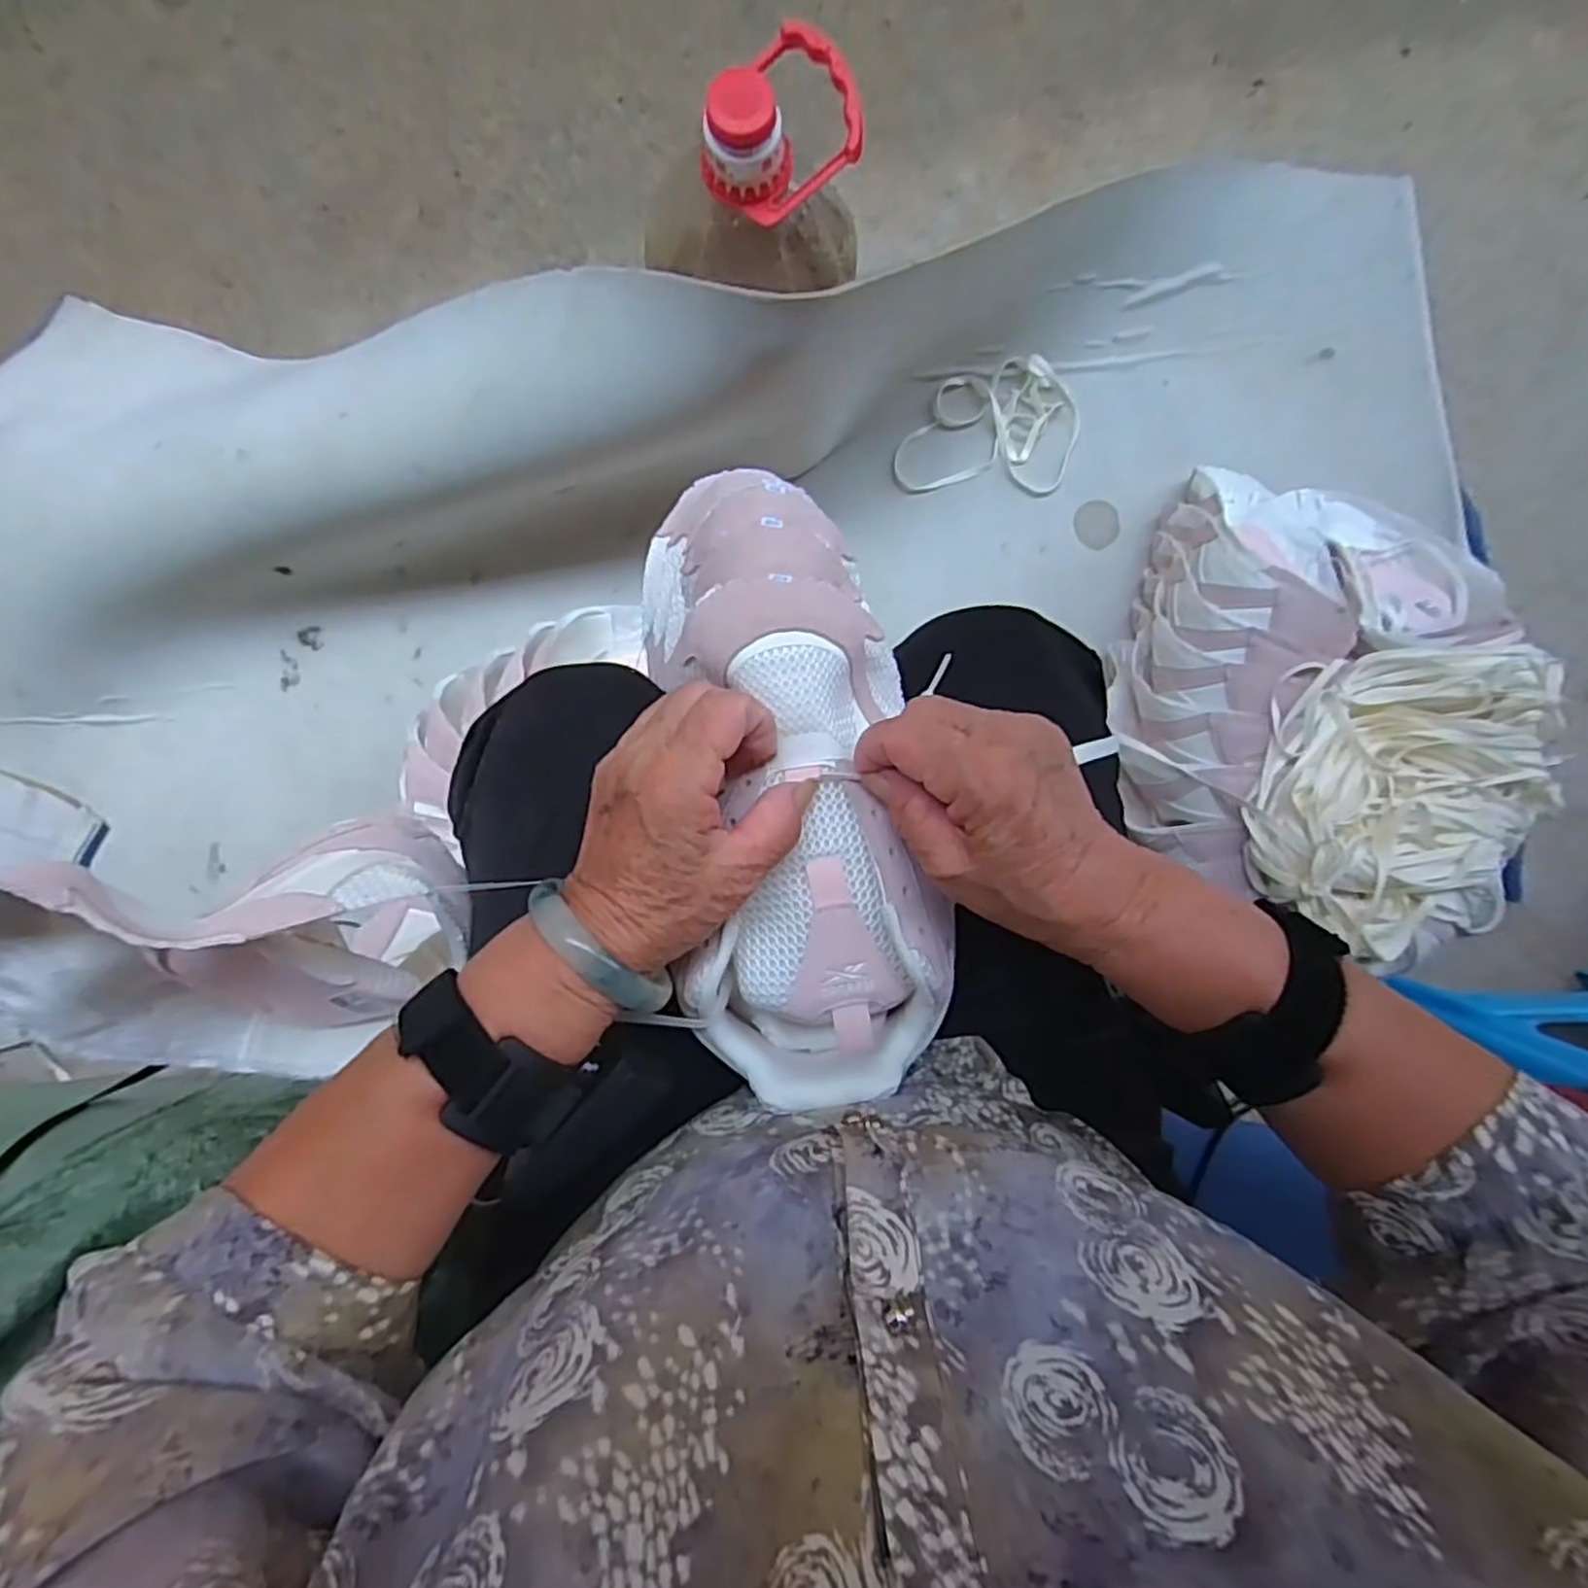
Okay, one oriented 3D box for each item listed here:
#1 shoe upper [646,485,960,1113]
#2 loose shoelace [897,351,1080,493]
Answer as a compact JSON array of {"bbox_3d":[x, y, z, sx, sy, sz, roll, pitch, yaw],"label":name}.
[{"bbox_3d":[-0.003,-0.008,0.340,0.111,0.057,0.287,-10,84,0],"label":"shoe upper"},{"bbox_3d":[0.200,-0.377,0.783,0.184,0.027,0.124,2,86,1],"label":"loose shoelace"}]

